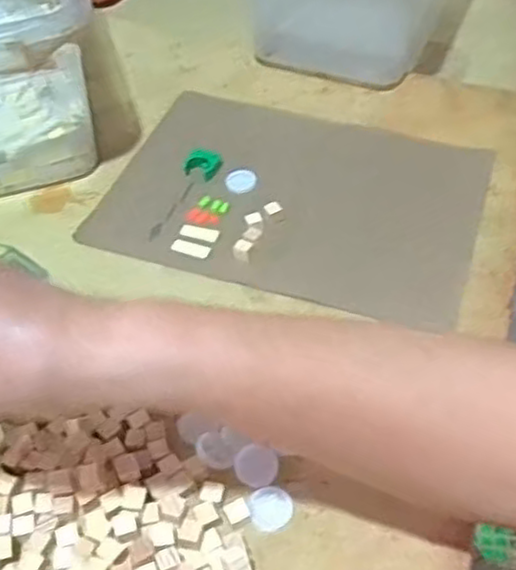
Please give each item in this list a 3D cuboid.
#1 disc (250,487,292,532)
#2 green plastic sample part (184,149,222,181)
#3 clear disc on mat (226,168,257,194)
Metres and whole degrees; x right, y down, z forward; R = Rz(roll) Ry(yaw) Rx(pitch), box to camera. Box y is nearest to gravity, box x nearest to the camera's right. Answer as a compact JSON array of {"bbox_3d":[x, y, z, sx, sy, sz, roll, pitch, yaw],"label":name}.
[{"bbox_3d":[0.007,0.117,0.380,0.023,0.004,0.024,0,47,1],"label":"disc"},{"bbox_3d":[-0.044,-0.098,0.572,0.025,0.016,0.021,15,49,15],"label":"green plastic sample part"},{"bbox_3d":[-0.013,-0.083,0.563,0.024,0.004,0.026,0,47,1],"label":"clear disc on mat"}]

